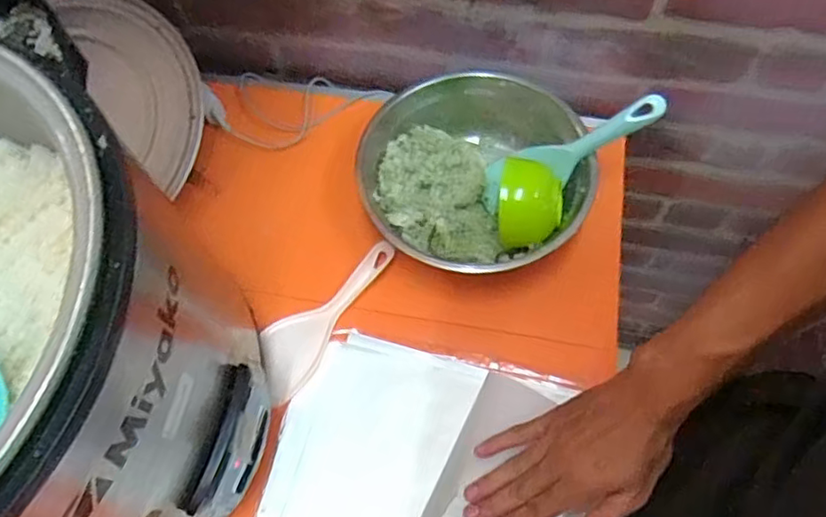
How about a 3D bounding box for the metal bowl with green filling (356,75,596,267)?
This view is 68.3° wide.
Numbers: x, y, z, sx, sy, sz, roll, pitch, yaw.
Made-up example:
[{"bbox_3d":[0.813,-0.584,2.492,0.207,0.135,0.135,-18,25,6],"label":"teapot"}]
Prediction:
[{"bbox_3d":[0.065,-0.080,0.637,0.217,0.080,0.216,-1,64,2],"label":"metal bowl with green filling"}]

